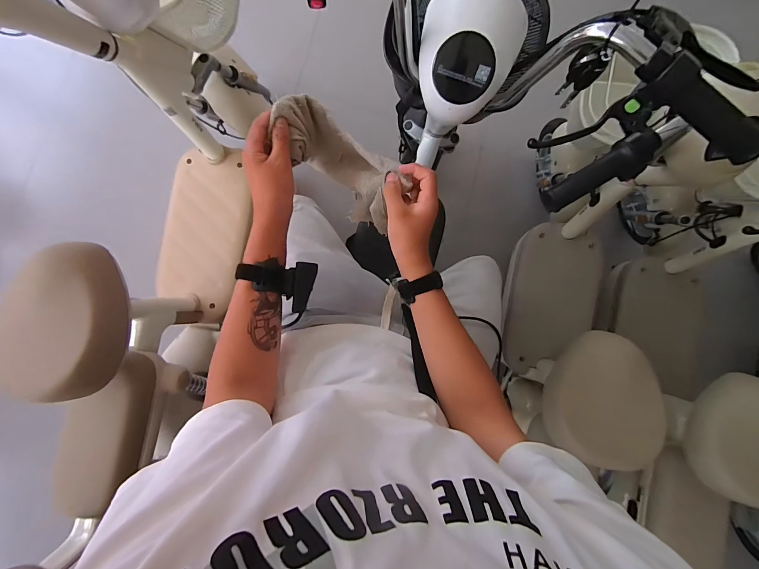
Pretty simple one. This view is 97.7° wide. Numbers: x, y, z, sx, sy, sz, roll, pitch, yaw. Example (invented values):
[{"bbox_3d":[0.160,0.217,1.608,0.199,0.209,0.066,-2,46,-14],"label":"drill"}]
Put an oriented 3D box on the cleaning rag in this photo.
[{"bbox_3d":[-0.054,-0.174,0.480,0.194,0.109,0.076,42,83,-3],"label":"cleaning rag"}]

